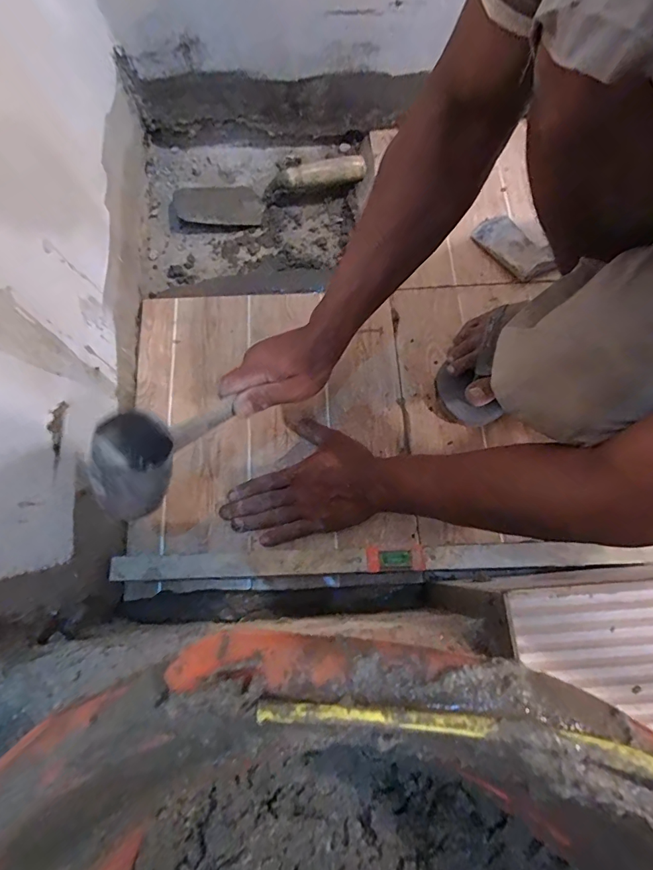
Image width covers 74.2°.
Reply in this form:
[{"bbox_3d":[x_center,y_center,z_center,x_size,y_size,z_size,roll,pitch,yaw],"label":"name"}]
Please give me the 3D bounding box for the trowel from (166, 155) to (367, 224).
[{"bbox_3d":[-0.090,-0.383,0.675,0.302,0.056,0.087,-8,73,-3],"label":"trowel"}]

